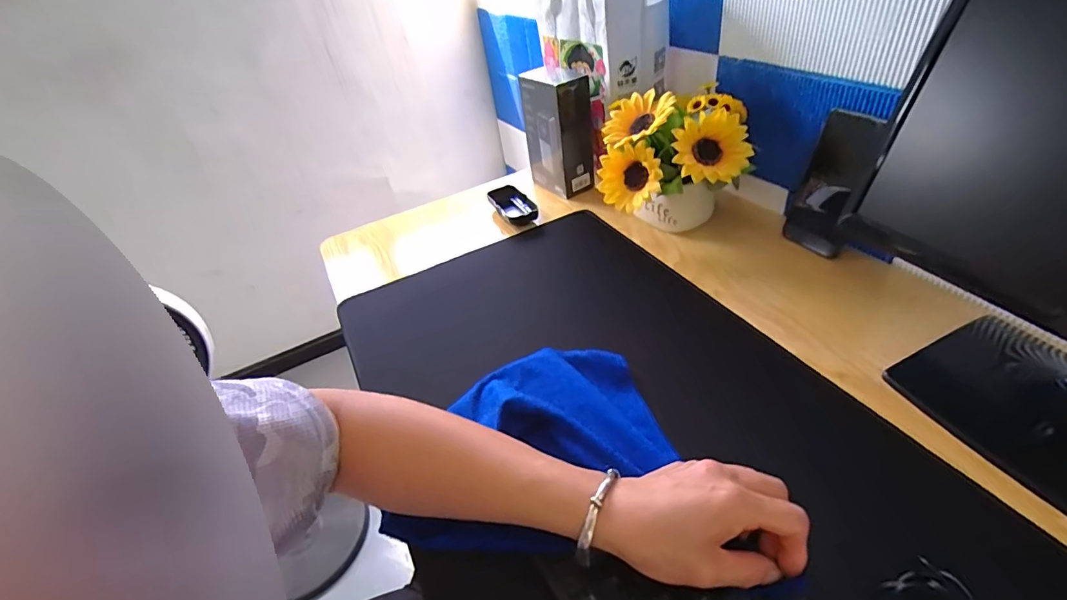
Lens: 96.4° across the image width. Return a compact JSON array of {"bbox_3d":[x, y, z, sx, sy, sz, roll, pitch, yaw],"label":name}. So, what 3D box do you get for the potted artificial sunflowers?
[{"bbox_3d":[0.185,-0.177,0.637,0.176,0.162,0.124,10,43,25],"label":"potted artificial sunflowers"}]

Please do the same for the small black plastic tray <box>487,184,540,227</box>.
[{"bbox_3d":[-0.032,-0.151,0.770,0.060,0.024,0.117,-20,39,-10],"label":"small black plastic tray"}]

